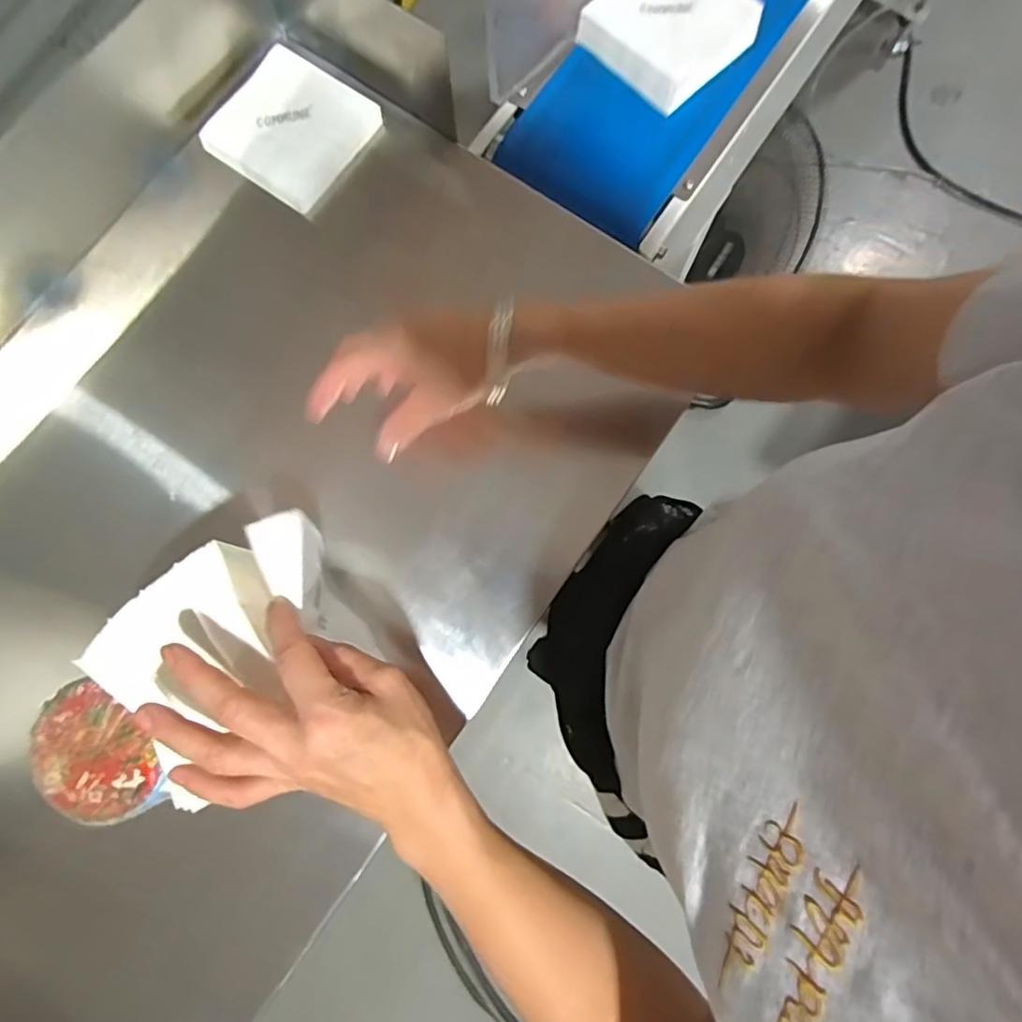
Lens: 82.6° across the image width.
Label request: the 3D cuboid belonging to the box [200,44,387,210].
[{"bbox_3d":[-0.197,-0.343,0.519,0.127,0.017,0.119,36,82,6],"label":"box"}]

